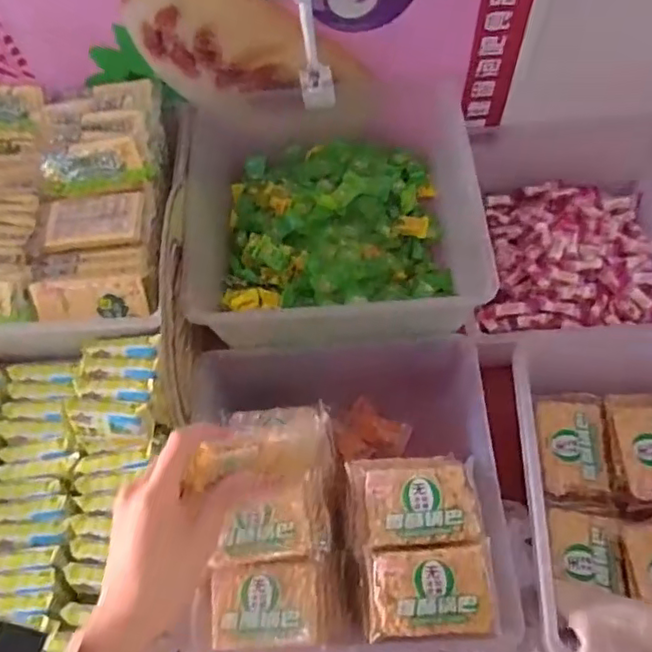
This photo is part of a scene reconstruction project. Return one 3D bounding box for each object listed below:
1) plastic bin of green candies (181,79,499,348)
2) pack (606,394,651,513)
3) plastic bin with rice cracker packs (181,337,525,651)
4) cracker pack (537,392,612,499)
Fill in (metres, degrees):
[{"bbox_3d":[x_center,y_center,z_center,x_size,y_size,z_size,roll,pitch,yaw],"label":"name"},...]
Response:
[{"bbox_3d":[0.003,-0.126,0.701,0.305,0.117,0.299,-4,64,1],"label":"plastic bin of green candies"},{"bbox_3d":[0.337,0.127,0.633,0.075,0.018,0.121,-1,64,3],"label":"pack"},{"bbox_3d":[0.025,0.176,0.643,0.295,0.172,0.299,-5,64,0],"label":"plastic bin with rice cracker packs"},{"bbox_3d":[0.261,0.124,0.652,0.071,0.027,0.118,3,65,4],"label":"cracker pack"}]

